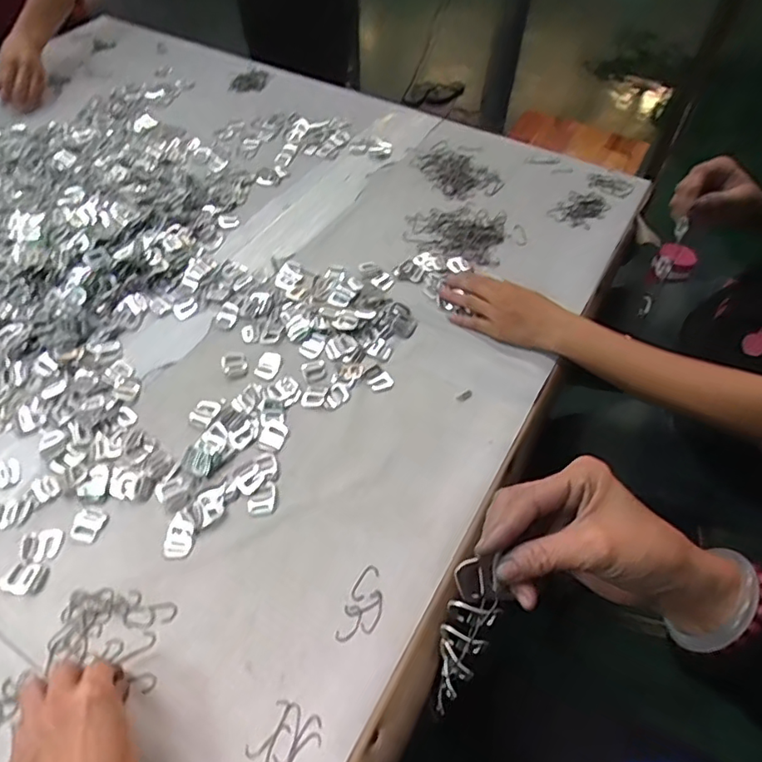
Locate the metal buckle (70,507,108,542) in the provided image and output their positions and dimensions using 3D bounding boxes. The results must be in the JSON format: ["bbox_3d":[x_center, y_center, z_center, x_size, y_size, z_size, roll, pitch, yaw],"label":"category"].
[{"bbox_3d":[-0.276,0.134,0.528,0.029,0.004,0.030,12,53,10],"label":"metal buckle"}]

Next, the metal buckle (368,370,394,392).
[{"bbox_3d":[0.001,0.001,0.640,0.027,0.006,0.019,-27,57,-19],"label":"metal buckle"}]

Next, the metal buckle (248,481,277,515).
[{"bbox_3d":[-0.114,0.113,0.541,0.026,0.004,0.031,-5,52,-4],"label":"metal buckle"}]

